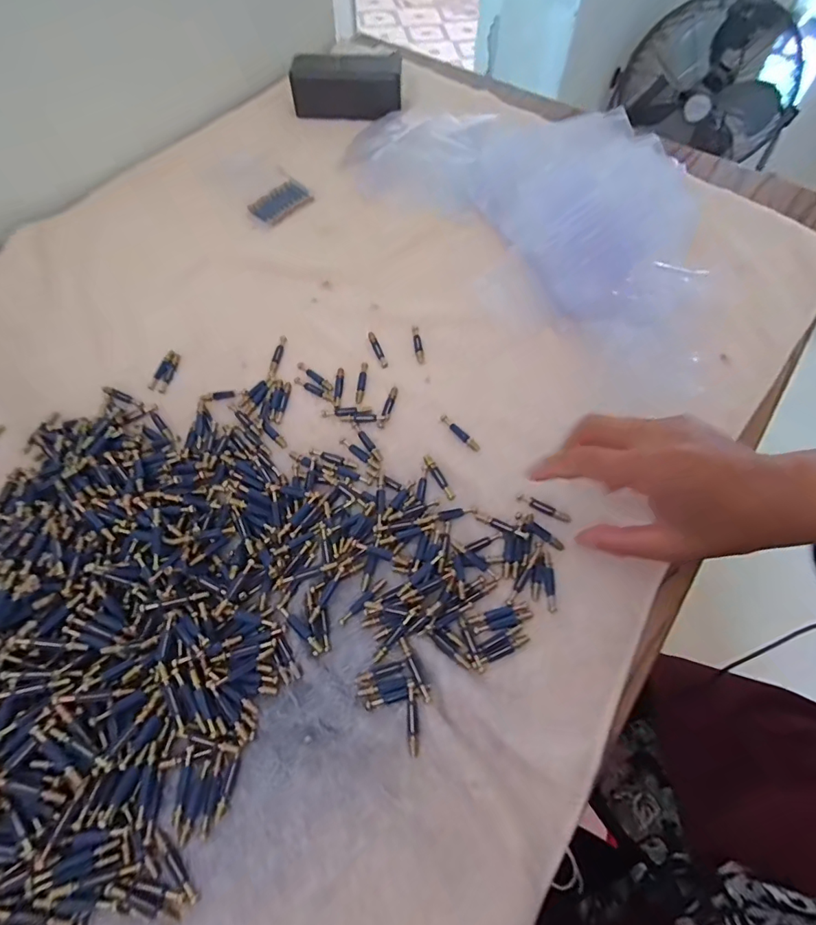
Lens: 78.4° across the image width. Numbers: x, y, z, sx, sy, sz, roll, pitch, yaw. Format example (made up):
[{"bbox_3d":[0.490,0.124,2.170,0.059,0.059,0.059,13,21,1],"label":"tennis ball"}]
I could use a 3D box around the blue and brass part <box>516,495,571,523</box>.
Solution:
[{"bbox_3d":[0.099,0.032,0.362,0.040,0.004,0.008,25,65,13],"label":"blue and brass part"}]

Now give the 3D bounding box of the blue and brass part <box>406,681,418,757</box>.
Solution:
[{"bbox_3d":[0.002,0.152,0.296,0.006,0.005,0.038,-3,62,-1],"label":"blue and brass part"}]

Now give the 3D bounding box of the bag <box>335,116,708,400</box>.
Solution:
[{"bbox_3d":[0.131,-0.272,0.503,0.421,0.047,0.280,33,67,17],"label":"bag"}]

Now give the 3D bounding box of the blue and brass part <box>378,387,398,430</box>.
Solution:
[{"bbox_3d":[-0.016,-0.046,0.407,0.007,0.004,0.041,15,63,9],"label":"blue and brass part"}]

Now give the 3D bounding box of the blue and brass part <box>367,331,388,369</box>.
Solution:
[{"bbox_3d":[-0.027,-0.100,0.440,0.007,0.004,0.042,-18,63,-9],"label":"blue and brass part"}]

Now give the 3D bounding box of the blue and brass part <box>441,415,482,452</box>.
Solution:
[{"bbox_3d":[0.041,-0.024,0.394,0.008,0.004,0.041,-40,68,-18],"label":"blue and brass part"}]

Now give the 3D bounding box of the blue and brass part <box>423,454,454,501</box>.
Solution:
[{"bbox_3d":[0.023,0.010,0.375,0.007,0.004,0.040,-24,64,-12],"label":"blue and brass part"}]

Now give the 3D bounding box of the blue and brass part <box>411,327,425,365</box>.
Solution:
[{"bbox_3d":[0.009,-0.105,0.444,0.008,0.004,0.041,-8,62,-4],"label":"blue and brass part"}]

